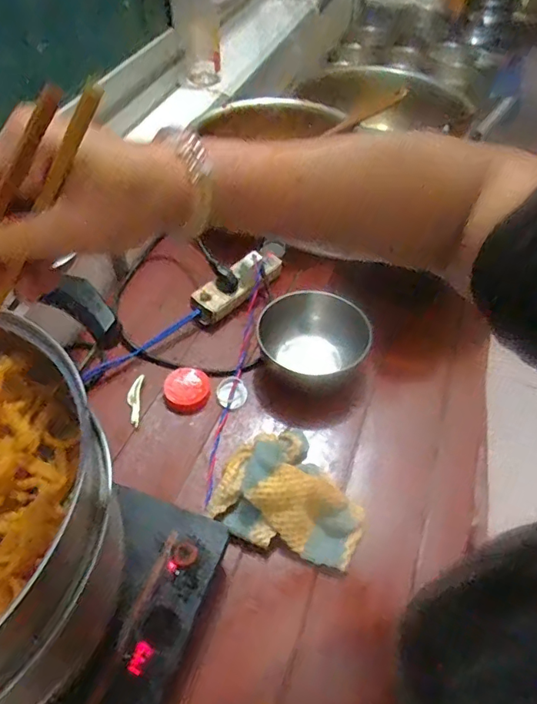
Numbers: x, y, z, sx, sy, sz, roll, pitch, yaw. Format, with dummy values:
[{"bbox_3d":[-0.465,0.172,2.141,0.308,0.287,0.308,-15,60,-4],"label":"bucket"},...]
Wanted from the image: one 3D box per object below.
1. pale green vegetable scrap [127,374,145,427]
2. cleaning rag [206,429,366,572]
[{"bbox_3d":[-0.184,0.067,0.693,0.021,0.007,0.071,-1,72,-1],"label":"pale green vegetable scrap"},{"bbox_3d":[0.033,0.153,0.588,0.170,0.054,0.149,17,52,13],"label":"cleaning rag"}]

